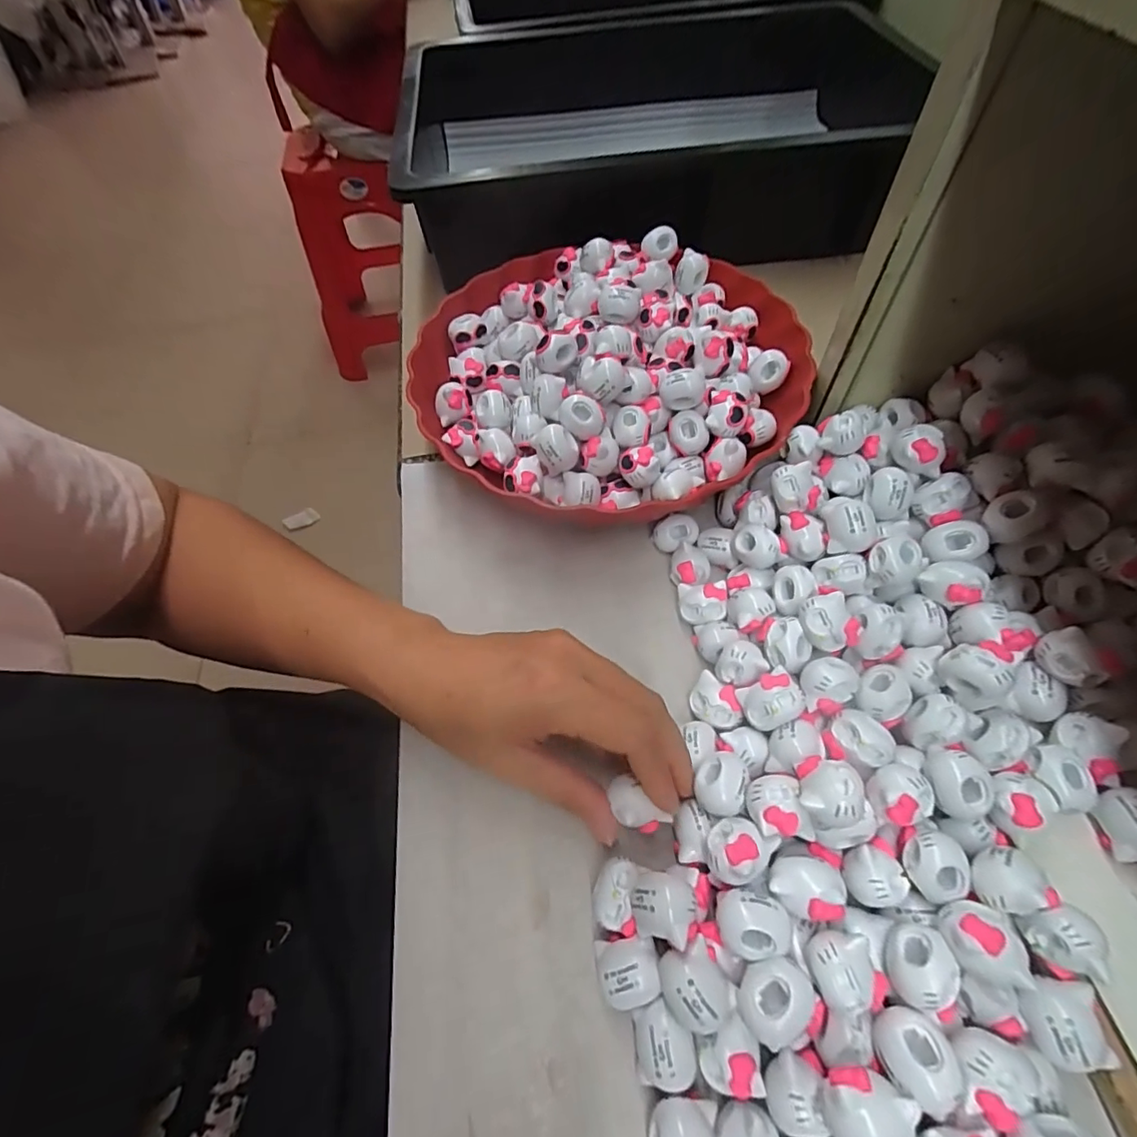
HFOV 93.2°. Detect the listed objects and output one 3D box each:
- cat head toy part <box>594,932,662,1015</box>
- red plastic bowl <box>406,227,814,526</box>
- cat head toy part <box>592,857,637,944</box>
[{"bbox_3d":[0.022,0.153,0.203,0.021,0.019,0.021,-9,57,-6],"label":"cat head toy part"},{"bbox_3d":[0.023,-0.122,0.344,0.237,0.069,0.223,0,56,0],"label":"red plastic bowl"},{"bbox_3d":[0.018,0.133,0.216,0.016,0.018,0.027,4,56,3],"label":"cat head toy part"}]

